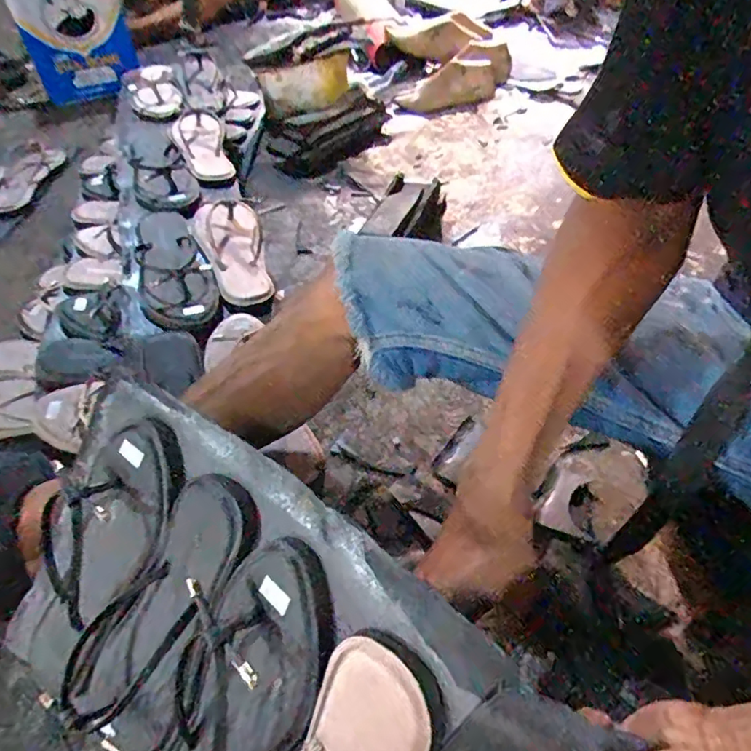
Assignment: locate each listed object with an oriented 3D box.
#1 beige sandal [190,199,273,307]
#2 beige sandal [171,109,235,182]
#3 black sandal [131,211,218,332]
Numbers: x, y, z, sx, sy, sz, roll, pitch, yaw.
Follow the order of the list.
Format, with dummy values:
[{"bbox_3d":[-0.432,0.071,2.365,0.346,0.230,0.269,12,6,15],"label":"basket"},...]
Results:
[{"bbox_3d":[-0.205,-0.182,0.764,0.092,0.046,0.221,-12,46,-9],"label":"beige sandal"},{"bbox_3d":[-0.295,-0.391,0.929,0.084,0.040,0.220,-15,47,-13],"label":"beige sandal"},{"bbox_3d":[-0.279,-0.150,0.732,0.093,0.044,0.242,-20,48,-17],"label":"black sandal"}]

